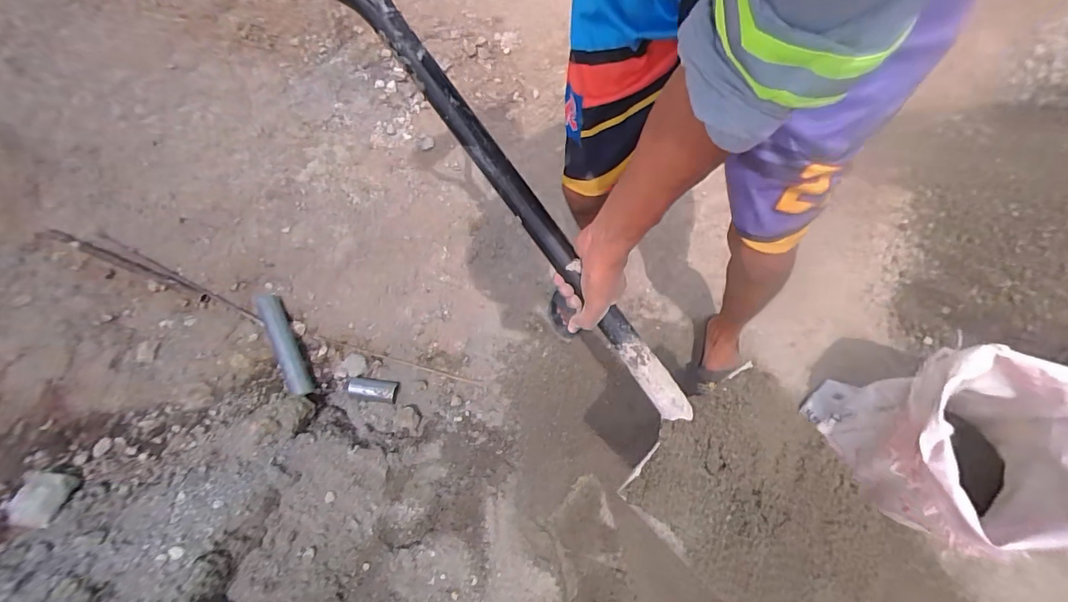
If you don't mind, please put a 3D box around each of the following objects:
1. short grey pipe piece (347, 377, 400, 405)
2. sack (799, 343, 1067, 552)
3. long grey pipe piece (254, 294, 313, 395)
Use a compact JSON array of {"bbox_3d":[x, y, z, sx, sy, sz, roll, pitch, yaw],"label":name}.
[{"bbox_3d":[-0.359,0.196,1.086,0.114,0.037,0.050,7,70,5],"label":"short grey pipe piece"},{"bbox_3d":[0.728,0.236,0.826,0.303,0.309,0.293,-11,66,3],"label":"sack"},{"bbox_3d":[-0.571,0.098,1.107,0.053,0.037,0.288,-28,71,-7],"label":"long grey pipe piece"}]

